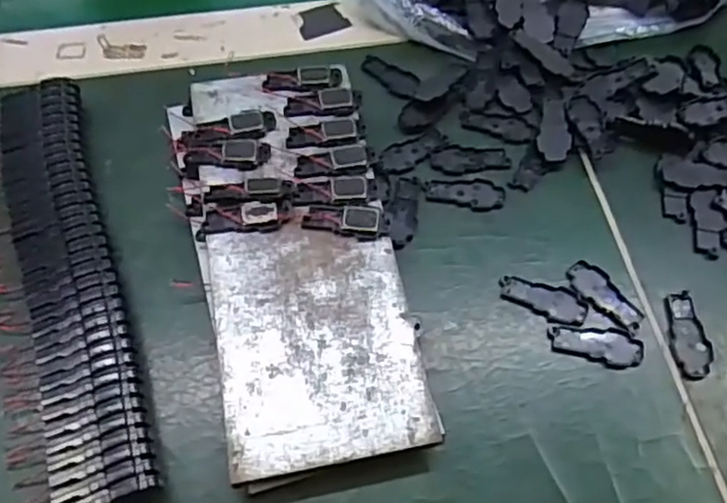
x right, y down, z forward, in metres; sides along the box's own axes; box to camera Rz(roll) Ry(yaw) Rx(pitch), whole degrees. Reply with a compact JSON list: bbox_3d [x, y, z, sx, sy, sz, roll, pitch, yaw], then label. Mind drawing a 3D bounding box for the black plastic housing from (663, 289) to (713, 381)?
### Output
[{"bbox_3d":[0.142,0.036,0.292,0.016,0.007,0.038,3,61,1],"label":"black plastic housing"}]

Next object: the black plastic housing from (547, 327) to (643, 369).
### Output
[{"bbox_3d":[0.100,0.040,0.287,0.039,0.004,0.016,7,61,3],"label":"black plastic housing"}]

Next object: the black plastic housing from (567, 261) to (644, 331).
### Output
[{"bbox_3d":[0.109,0.019,0.300,0.015,0.004,0.038,-37,67,-19],"label":"black plastic housing"}]

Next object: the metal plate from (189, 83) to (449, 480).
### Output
[{"bbox_3d":[-0.028,-0.005,0.294,0.079,0.004,0.195,-10,61,-7],"label":"metal plate"}]

